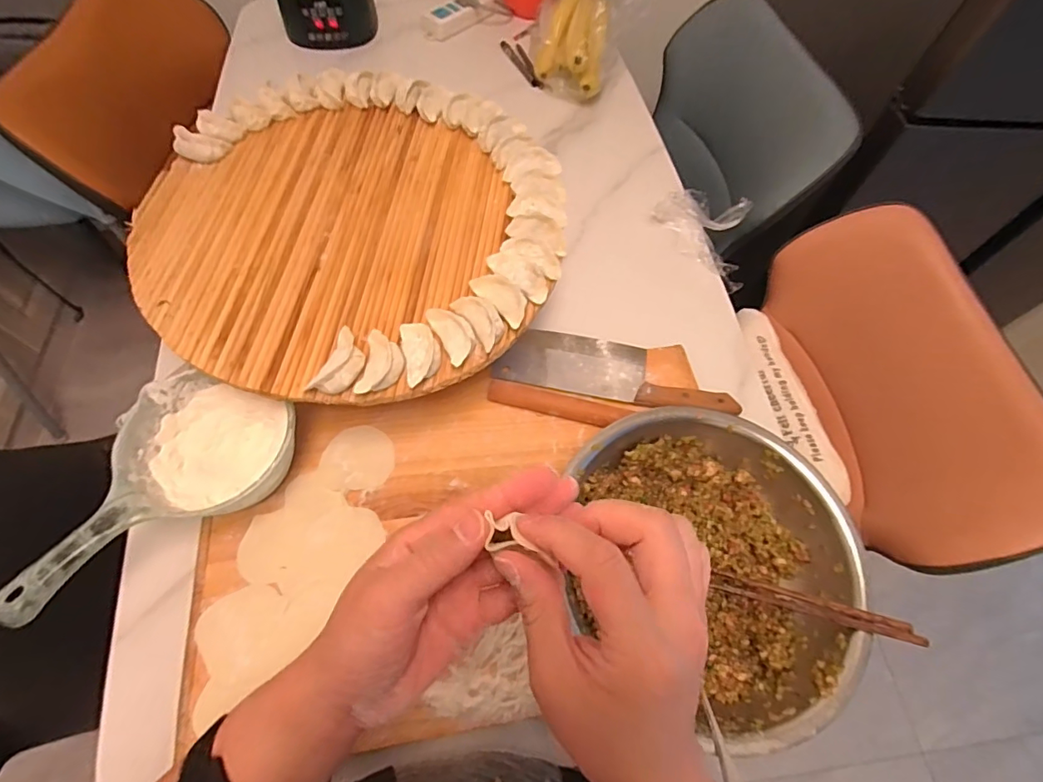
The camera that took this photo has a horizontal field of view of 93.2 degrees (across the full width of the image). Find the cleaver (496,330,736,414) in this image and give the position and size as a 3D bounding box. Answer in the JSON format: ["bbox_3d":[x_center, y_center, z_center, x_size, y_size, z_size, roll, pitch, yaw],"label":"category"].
[{"bbox_3d":[0.117,-0.031,0.630,0.290,0.030,0.099,8,63,0],"label":"cleaver"}]

